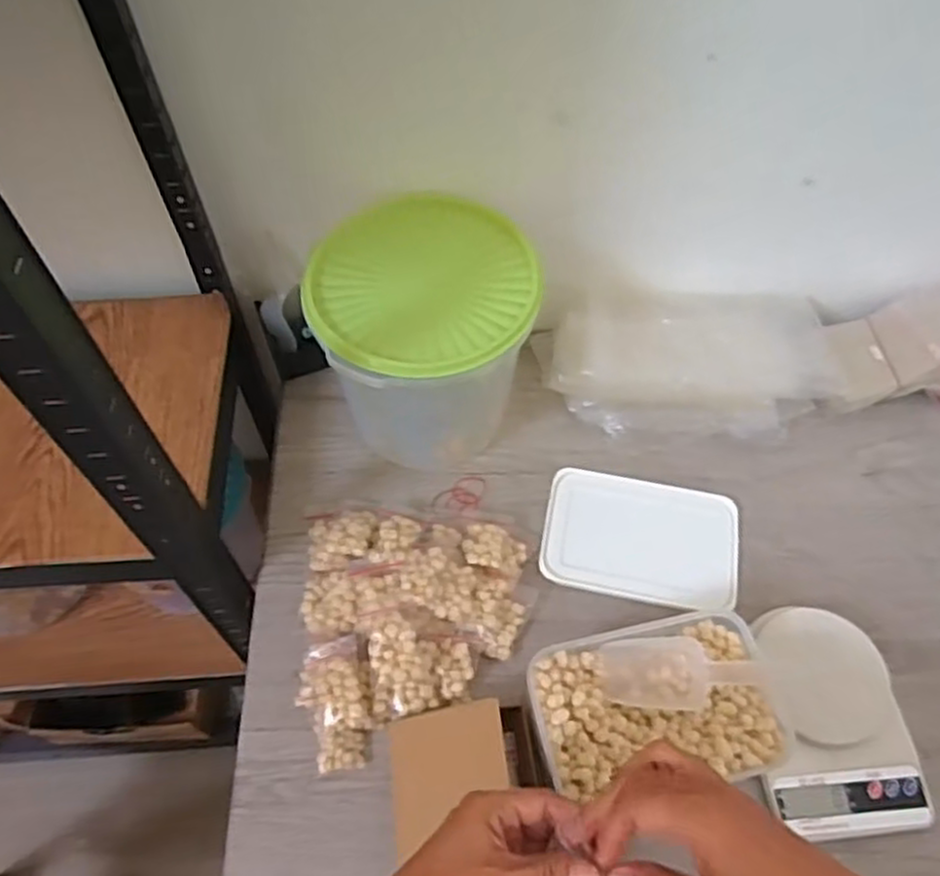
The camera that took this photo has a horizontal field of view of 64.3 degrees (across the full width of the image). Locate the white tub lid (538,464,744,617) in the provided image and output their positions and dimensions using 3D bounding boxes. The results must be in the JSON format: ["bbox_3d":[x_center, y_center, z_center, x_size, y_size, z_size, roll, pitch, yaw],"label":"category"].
[{"bbox_3d":[0.171,0.099,0.748,0.189,0.011,0.125,12,58,6],"label":"white tub lid"}]

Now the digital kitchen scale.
[{"bbox_3d":[0.305,0.238,0.640,0.130,0.038,0.182,-4,58,-4],"label":"digital kitchen scale"}]

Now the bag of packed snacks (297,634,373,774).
[{"bbox_3d":[-0.110,0.226,0.643,0.069,0.050,0.106,-14,59,-10],"label":"bag of packed snacks"}]

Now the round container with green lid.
[{"bbox_3d":[-0.044,-0.093,0.746,0.196,0.202,0.196,0,58,-1],"label":"round container with green lid"}]

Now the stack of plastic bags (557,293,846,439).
[{"bbox_3d":[0.236,-0.081,0.813,0.294,0.070,0.154,3,58,1],"label":"stack of plastic bags"}]

